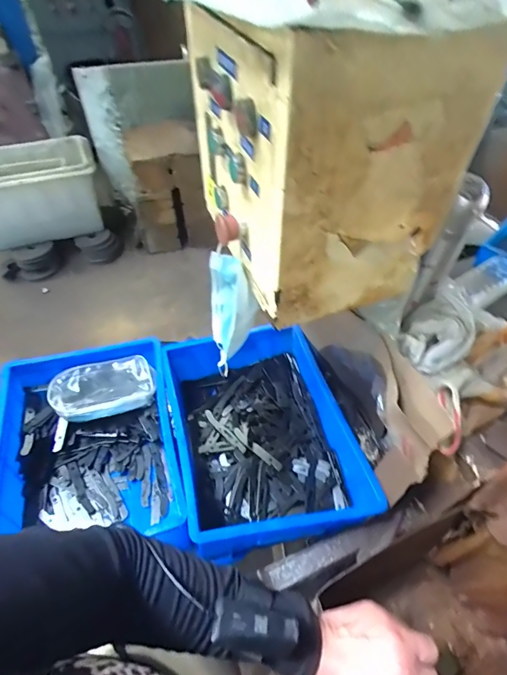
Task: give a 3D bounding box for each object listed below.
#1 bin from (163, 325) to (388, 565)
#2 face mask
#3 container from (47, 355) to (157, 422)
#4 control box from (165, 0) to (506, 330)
[{"bbox_3d":[0.013,0.170,0.723,0.309,0.133,0.417,-11,50,-10],"label":"bin"},{"bbox_3d":[-0.029,-0.039,0.547,0.064,0.153,0.095,-6,50,-6],"label":"face mask"},{"bbox_3d":[-0.303,0.101,0.769,0.196,0.050,0.110,-16,51,-14],"label":"container"},{"bbox_3d":[0.061,-0.212,0.432,0.211,0.280,0.289,-18,52,-16],"label":"control box"}]

